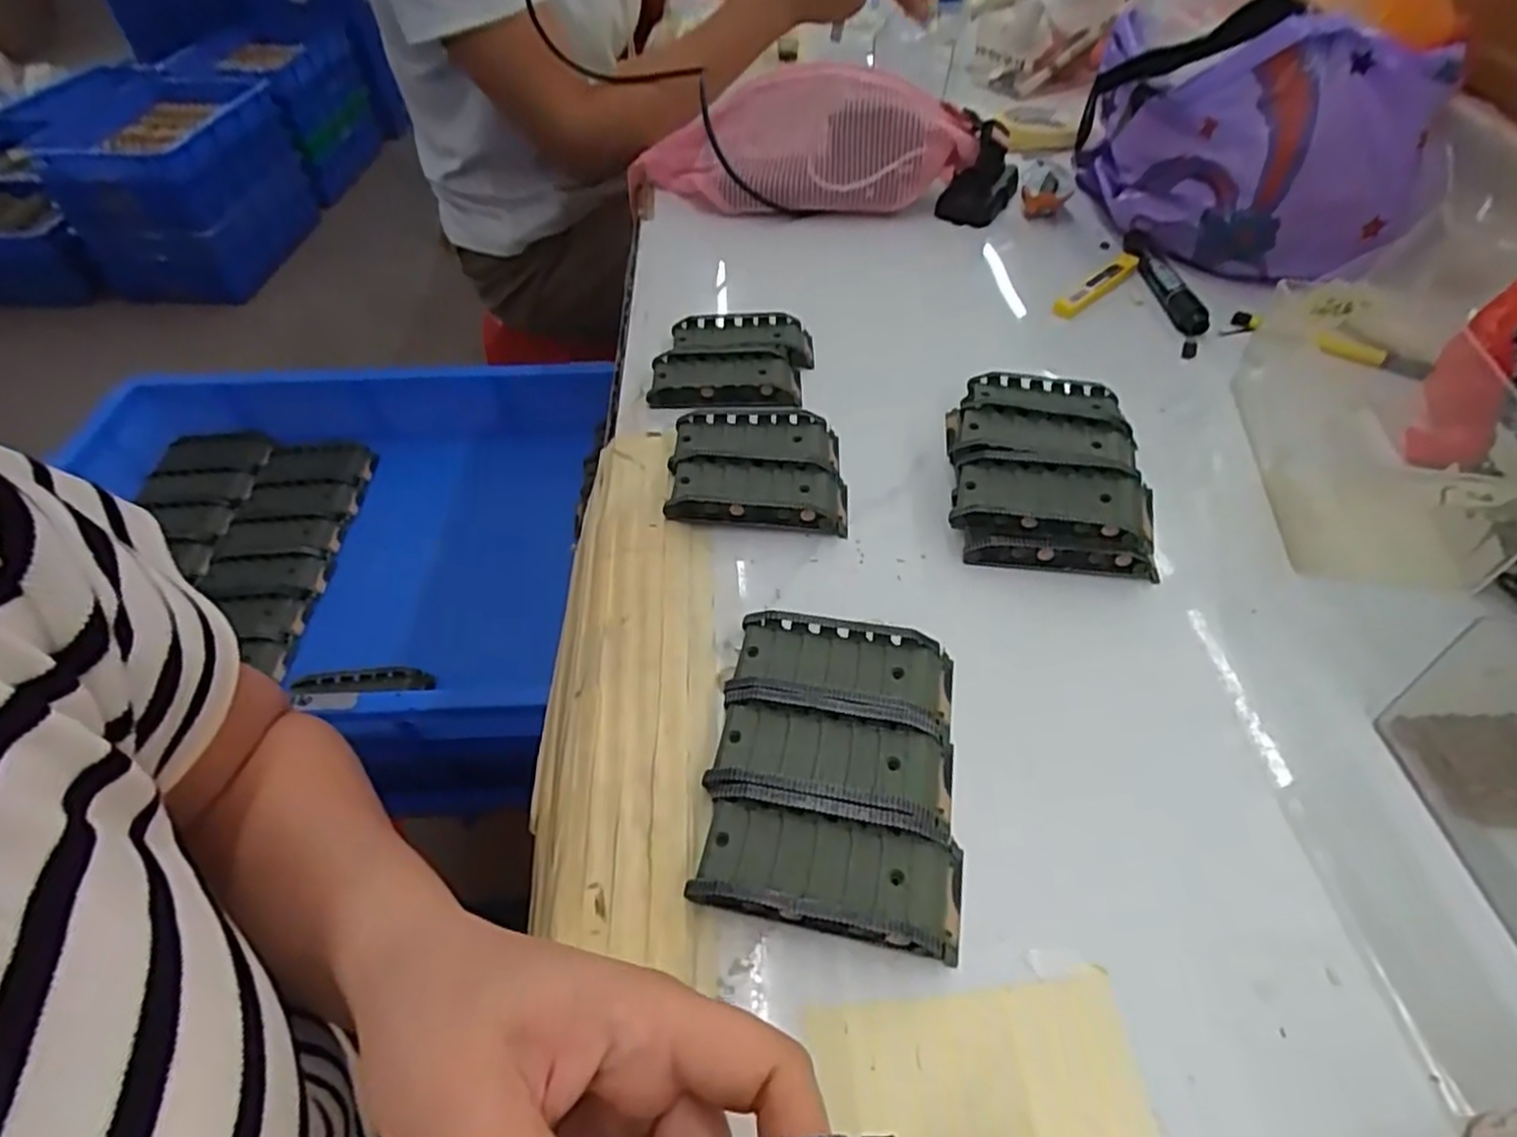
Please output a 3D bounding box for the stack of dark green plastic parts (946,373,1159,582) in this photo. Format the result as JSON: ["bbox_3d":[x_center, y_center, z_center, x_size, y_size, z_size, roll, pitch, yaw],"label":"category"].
[{"bbox_3d":[0.160,-0.063,0.425,0.105,0.036,0.146,7,49,6],"label":"stack of dark green plastic parts"}]

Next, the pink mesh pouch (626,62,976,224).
[{"bbox_3d":[0.033,-0.390,0.673,0.294,0.106,0.141,-4,48,-4],"label":"pink mesh pouch"}]

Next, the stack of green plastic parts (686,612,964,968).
[{"bbox_3d":[0.033,0.078,0.309,0.097,0.018,0.132,8,49,7],"label":"stack of green plastic parts"}]

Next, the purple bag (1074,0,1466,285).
[{"bbox_3d":[0.358,-0.311,0.560,0.240,0.165,0.096,31,55,24],"label":"purple bag"}]

